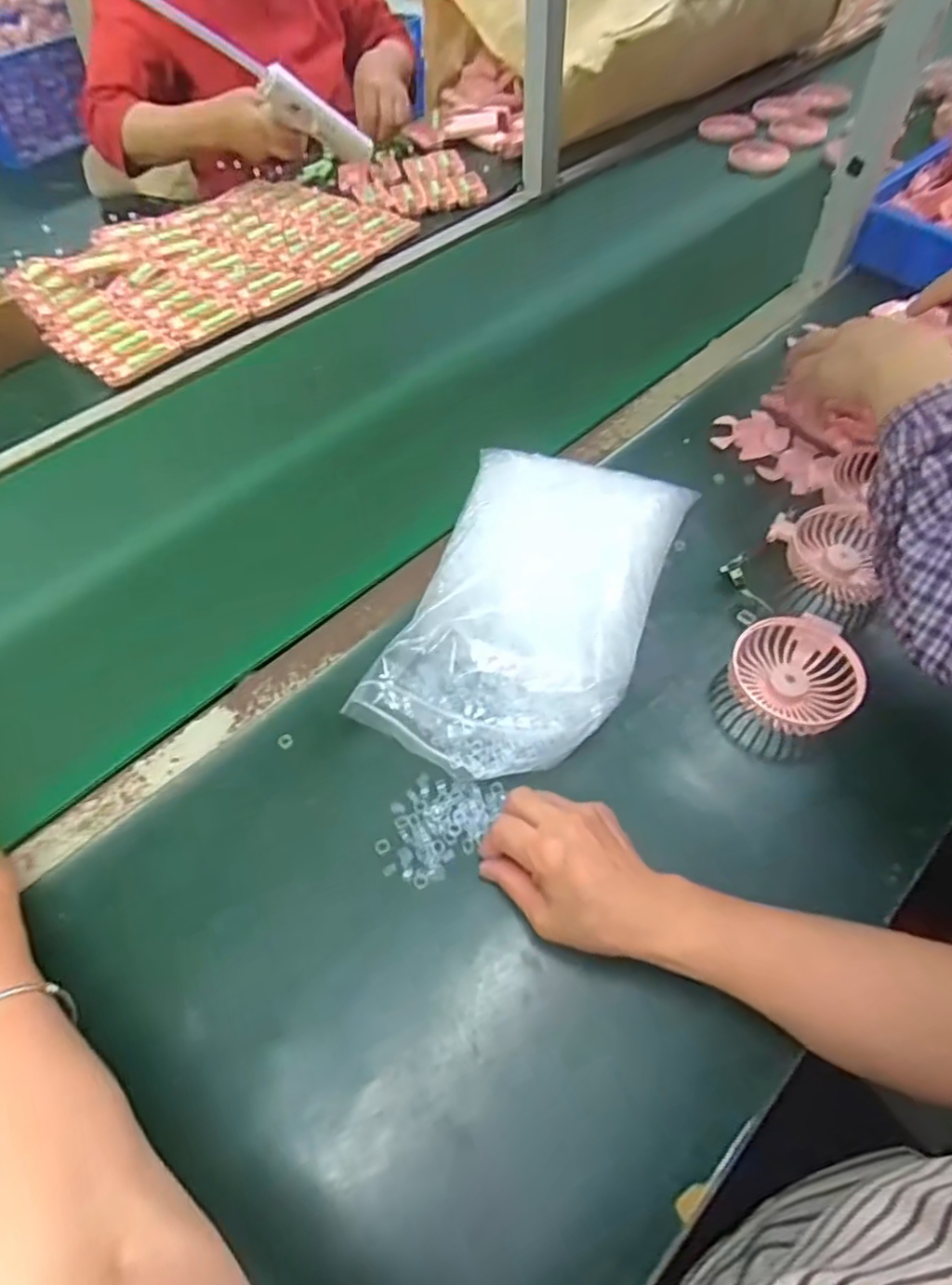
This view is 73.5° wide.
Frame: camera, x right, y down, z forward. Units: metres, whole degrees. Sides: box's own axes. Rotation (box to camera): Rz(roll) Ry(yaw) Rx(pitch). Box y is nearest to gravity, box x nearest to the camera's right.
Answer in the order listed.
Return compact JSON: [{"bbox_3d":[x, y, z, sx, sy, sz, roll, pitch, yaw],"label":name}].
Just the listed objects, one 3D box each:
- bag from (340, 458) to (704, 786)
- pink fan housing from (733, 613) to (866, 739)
[{"bbox_3d":[0.044,-0.034,0.497,0.175,0.066,0.280,18,59,14],"label":"bag"},{"bbox_3d":[0.235,0.020,0.473,0.084,0.035,0.089,-1,56,2],"label":"pink fan housing"}]

